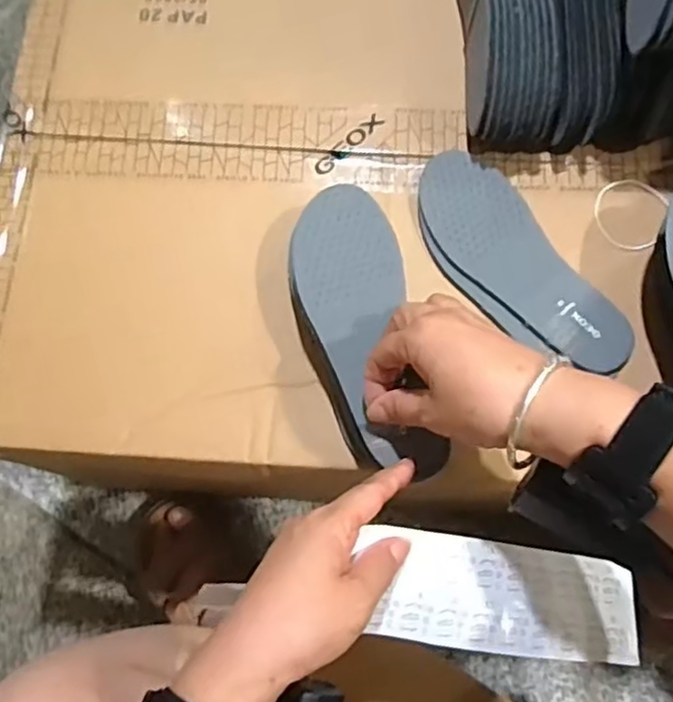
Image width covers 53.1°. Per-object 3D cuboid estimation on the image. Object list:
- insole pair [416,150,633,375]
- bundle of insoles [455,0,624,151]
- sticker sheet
[{"bbox_3d":[0.123,-0.061,0.475,0.076,0.009,0.190,-36,75,-9],"label":"insole pair"},{"bbox_3d":[0.146,-0.245,0.500,0.104,0.072,0.194,-2,72,1],"label":"bundle of insoles"},{"bbox_3d":[0.104,0.147,0.401,0.191,0.021,0.058,14,72,-20],"label":"sticker sheet"}]

